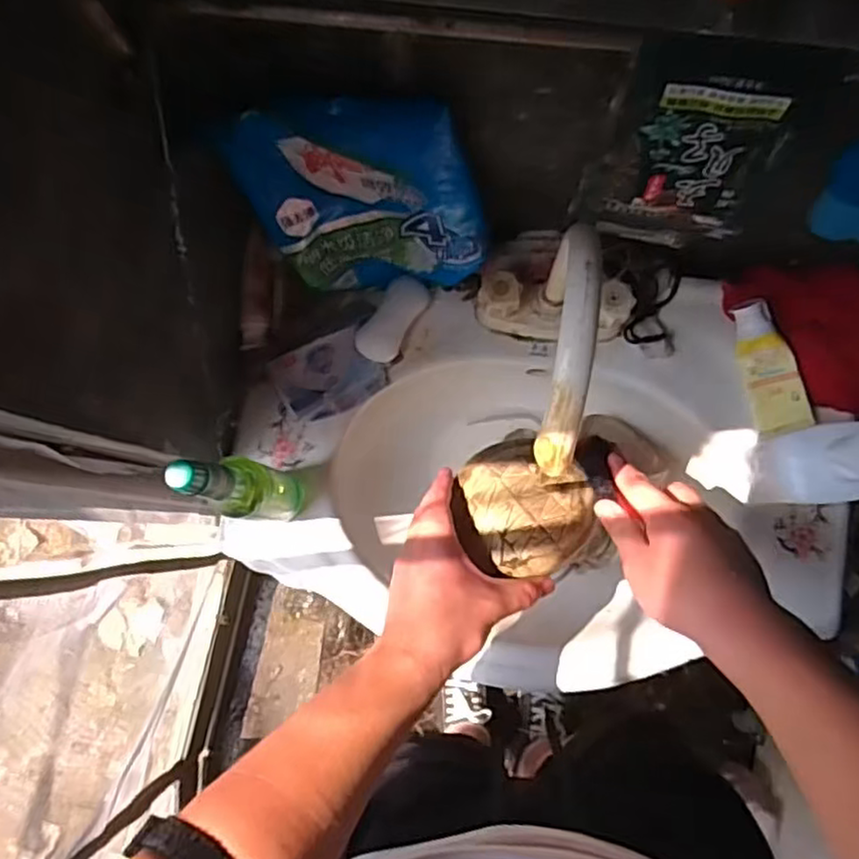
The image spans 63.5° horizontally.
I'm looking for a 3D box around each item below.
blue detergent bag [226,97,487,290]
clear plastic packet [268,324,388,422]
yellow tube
[{"bbox_3d":[-0.054,-0.184,0.573,0.194,0.219,0.072,2,82,2],"label":"blue detergent bag"},{"bbox_3d":[-0.094,-0.050,0.663,0.093,0.022,0.075,-33,110,-20],"label":"clear plastic packet"},{"bbox_3d":[0.303,-0.056,0.623,0.042,0.025,0.120,-22,97,-1],"label":"yellow tube"}]

